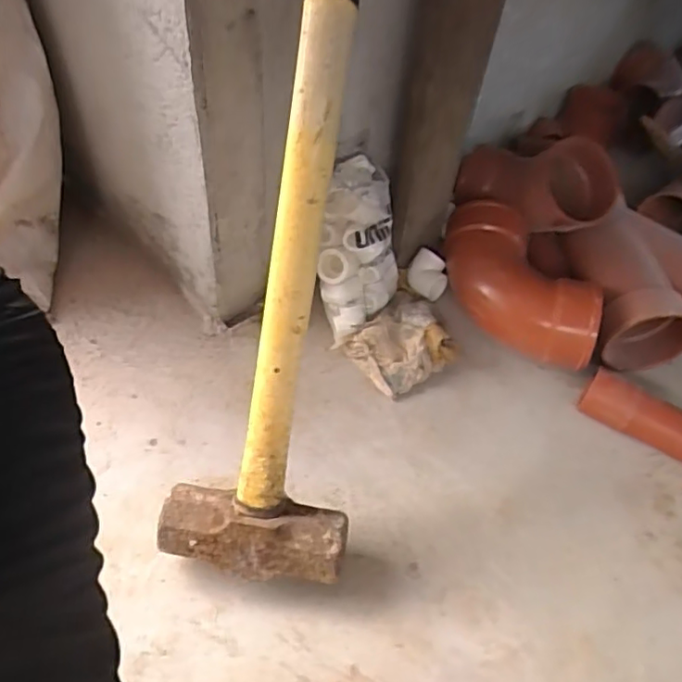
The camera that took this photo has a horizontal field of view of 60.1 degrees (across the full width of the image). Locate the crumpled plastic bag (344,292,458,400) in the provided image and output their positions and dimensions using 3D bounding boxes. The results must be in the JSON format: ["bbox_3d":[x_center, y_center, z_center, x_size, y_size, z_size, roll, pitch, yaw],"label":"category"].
[{"bbox_3d":[0.080,0.003,0.762,0.107,0.055,0.127,36,57,21],"label":"crumpled plastic bag"}]

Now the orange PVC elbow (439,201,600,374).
[{"bbox_3d":[0.229,-0.069,0.794,0.116,0.116,0.260,-14,54,-16],"label":"orange PVC elbow"}]

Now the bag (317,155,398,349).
[{"bbox_3d":[0.028,-0.114,0.751,0.102,0.226,0.065,-1,22,-7],"label":"bag"}]

